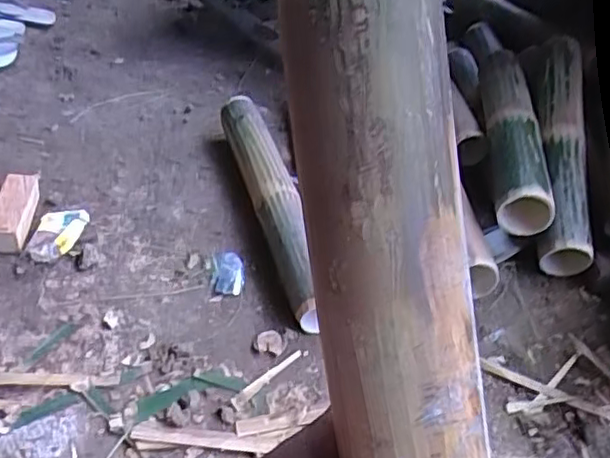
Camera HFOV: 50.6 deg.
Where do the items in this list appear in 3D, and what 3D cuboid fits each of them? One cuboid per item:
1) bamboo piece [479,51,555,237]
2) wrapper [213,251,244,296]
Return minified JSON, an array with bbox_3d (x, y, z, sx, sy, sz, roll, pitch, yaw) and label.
[{"bbox_3d":[0.351,-0.183,1.107,0.081,0.092,0.541,7,41,7],"label":"bamboo piece"},{"bbox_3d":[-0.107,0.060,0.911,0.042,0.007,0.085,-2,37,-7],"label":"wrapper"}]

